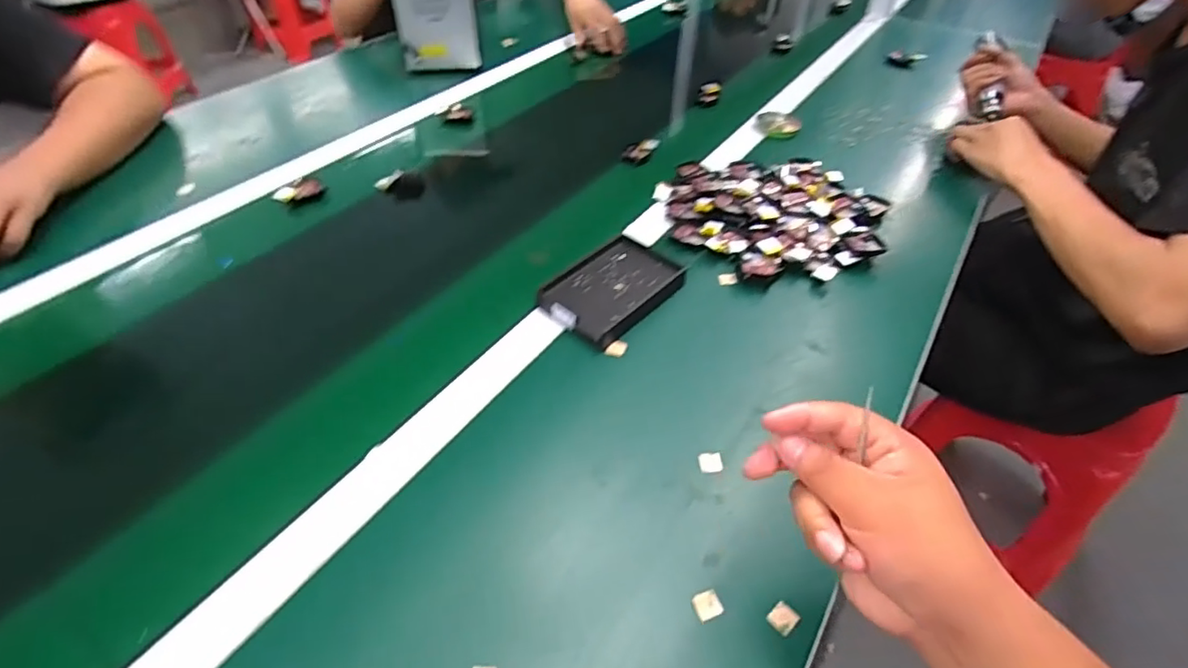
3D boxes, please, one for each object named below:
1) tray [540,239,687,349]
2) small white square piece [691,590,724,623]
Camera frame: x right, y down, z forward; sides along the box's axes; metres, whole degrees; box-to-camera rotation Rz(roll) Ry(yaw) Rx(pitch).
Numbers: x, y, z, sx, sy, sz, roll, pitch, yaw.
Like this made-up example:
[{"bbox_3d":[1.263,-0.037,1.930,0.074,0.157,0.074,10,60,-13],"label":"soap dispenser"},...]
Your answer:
[{"bbox_3d":[0.020,-0.047,0.601,0.094,0.019,0.140,33,52,28],"label":"tray"},{"bbox_3d":[0.076,0.181,0.392,0.018,0.004,0.017,-15,47,-16],"label":"small white square piece"}]

